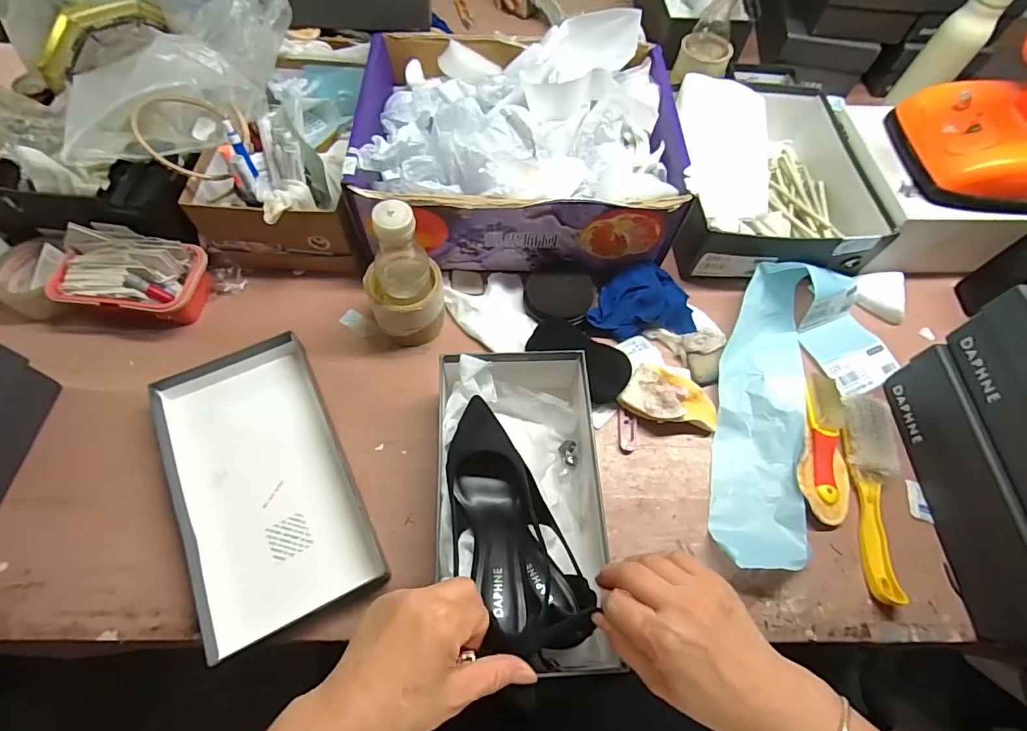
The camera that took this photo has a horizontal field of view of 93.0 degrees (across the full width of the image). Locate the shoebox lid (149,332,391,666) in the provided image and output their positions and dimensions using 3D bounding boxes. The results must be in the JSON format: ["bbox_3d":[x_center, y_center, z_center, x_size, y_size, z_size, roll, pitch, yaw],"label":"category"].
[{"bbox_3d":[-0.271,0.120,0.526,0.161,0.034,0.312,-24,67,-14],"label":"shoebox lid"}]

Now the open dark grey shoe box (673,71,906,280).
[{"bbox_3d":[0.355,-0.287,0.716,0.267,0.090,0.344,-1,63,-3],"label":"open dark grey shoe box"}]

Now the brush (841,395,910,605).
[{"bbox_3d":[0.406,0.139,0.540,0.050,0.038,0.224,6,63,0],"label":"brush"}]

